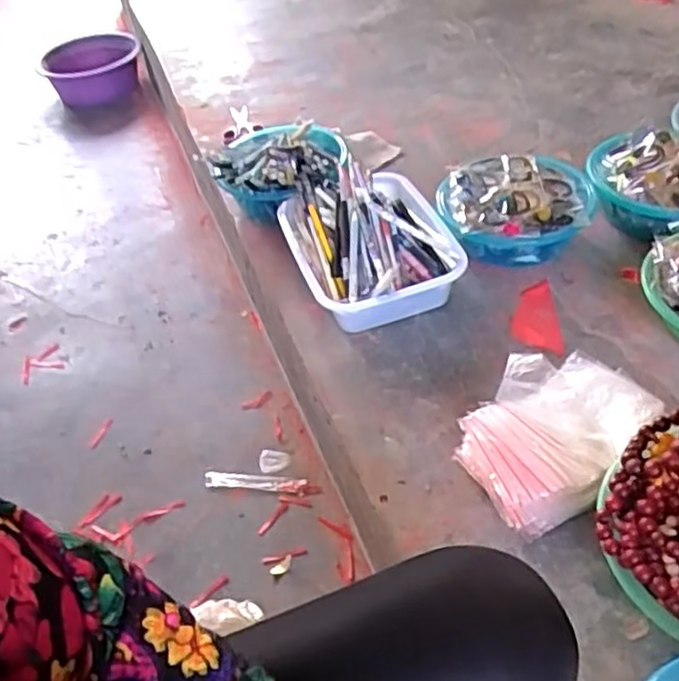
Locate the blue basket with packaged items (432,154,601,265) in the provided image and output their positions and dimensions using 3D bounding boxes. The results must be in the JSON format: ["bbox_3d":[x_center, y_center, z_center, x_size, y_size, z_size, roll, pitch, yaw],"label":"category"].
[{"bbox_3d":[0.255,-0.186,1.040,0.212,0.104,0.185,-6,45,1],"label":"blue basket with packaged items"}]

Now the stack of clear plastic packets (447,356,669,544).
[{"bbox_3d":[0.231,0.097,0.791,0.162,0.073,0.240,31,56,32],"label":"stack of clear plastic packets"}]

